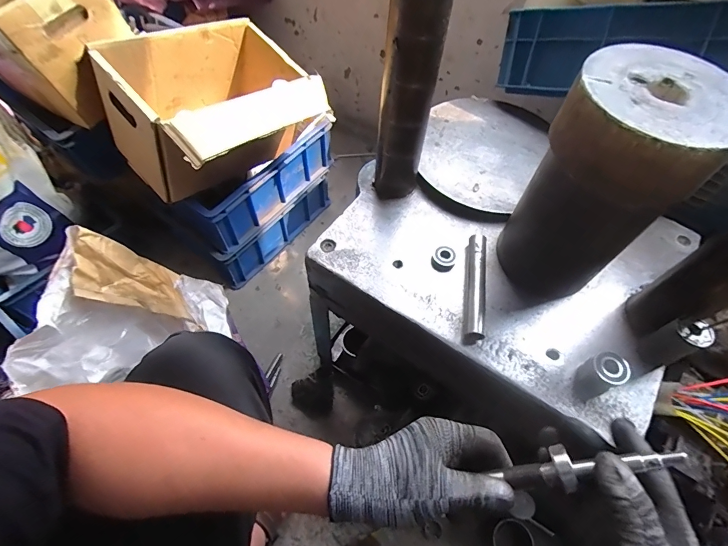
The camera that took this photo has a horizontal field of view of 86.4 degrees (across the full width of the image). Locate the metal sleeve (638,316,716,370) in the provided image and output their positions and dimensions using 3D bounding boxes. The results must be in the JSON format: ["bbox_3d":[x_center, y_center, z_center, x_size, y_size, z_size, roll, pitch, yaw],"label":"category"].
[{"bbox_3d":[0.359,0.081,0.448,0.033,0.075,0.036,-26,63,-17],"label":"metal sleeve"}]

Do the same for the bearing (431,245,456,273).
[{"bbox_3d":[0.110,-0.019,0.537,0.031,0.015,0.034,1,59,-2],"label":"bearing"}]

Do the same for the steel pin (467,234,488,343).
[{"bbox_3d":[0.149,0.015,0.513,0.024,0.028,0.152,10,59,3],"label":"steel pin"}]

